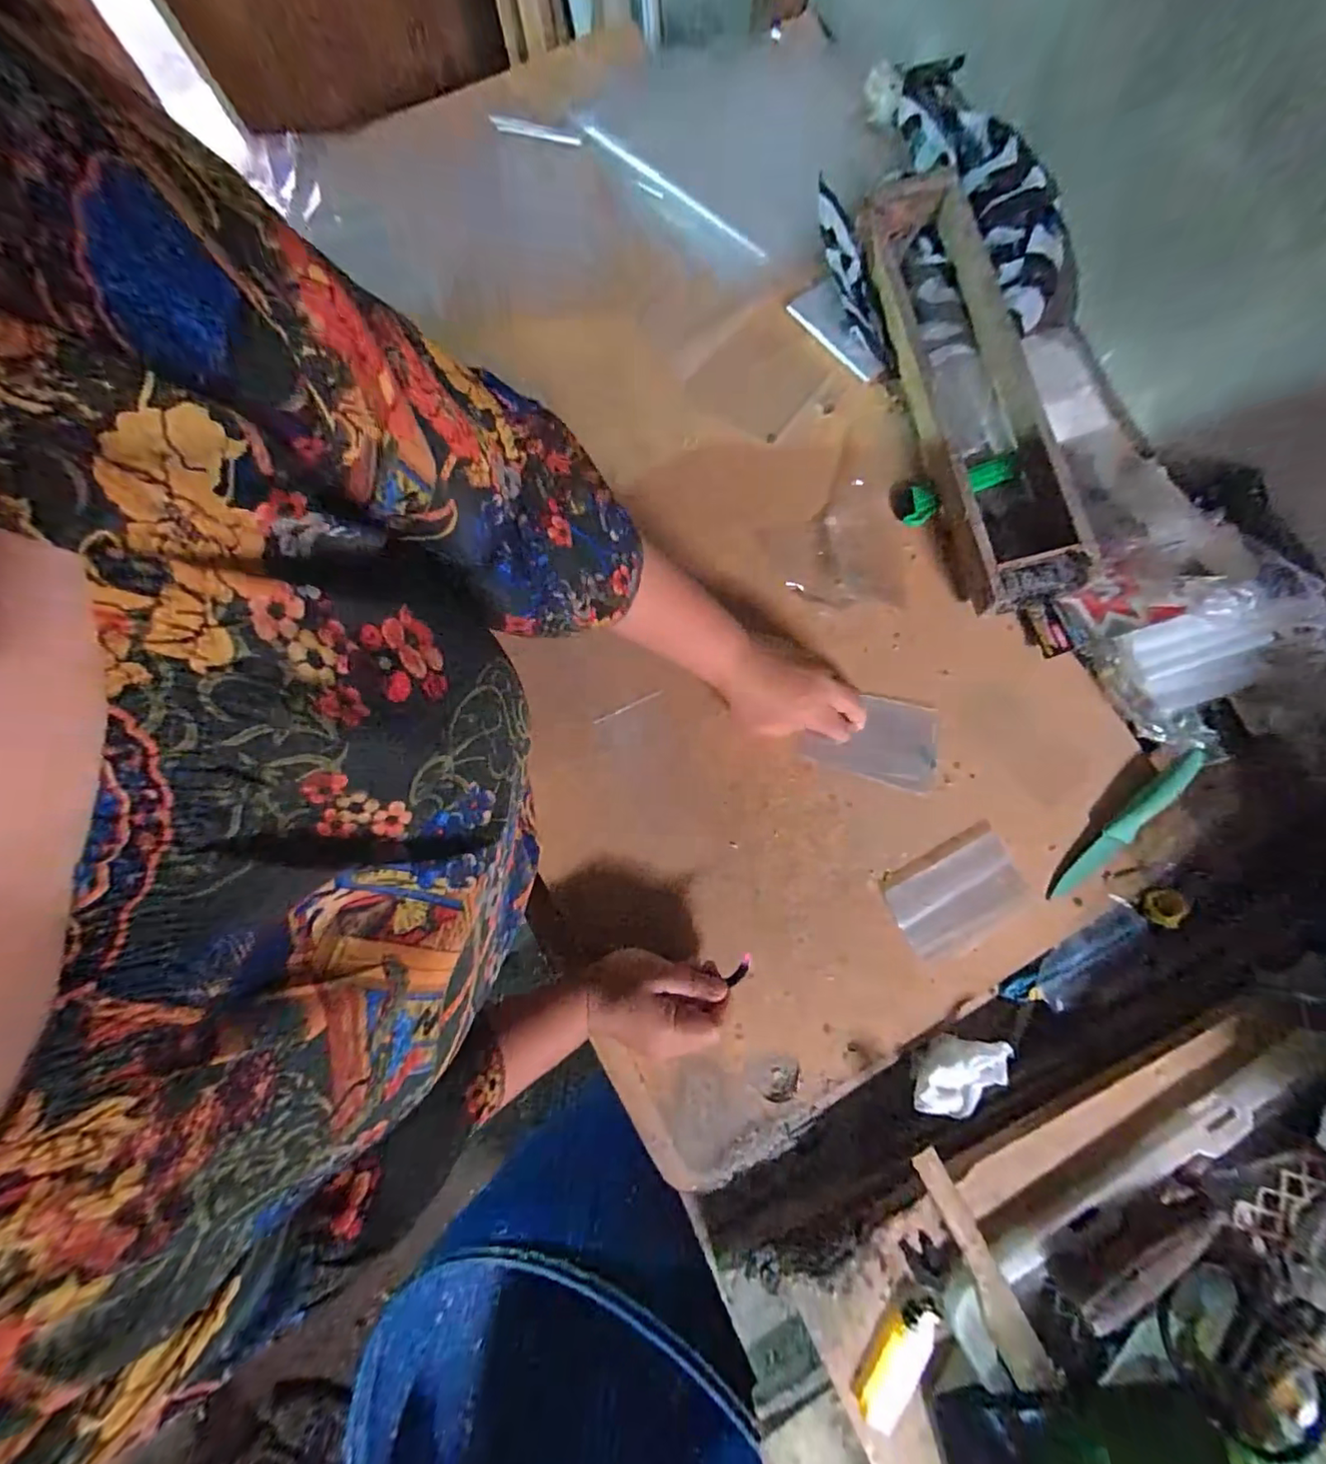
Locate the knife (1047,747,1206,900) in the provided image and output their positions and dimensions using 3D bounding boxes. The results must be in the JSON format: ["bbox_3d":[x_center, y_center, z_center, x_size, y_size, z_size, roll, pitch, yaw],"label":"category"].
[{"bbox_3d":[0.384,0.079,0.462,0.167,0.024,0.019,-42,83,-7],"label":"knife"}]

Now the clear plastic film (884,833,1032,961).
[{"bbox_3d":[0.244,0.137,0.461,0.109,0.004,0.065,-26,81,-5],"label":"clear plastic film"}]

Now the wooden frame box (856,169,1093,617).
[{"bbox_3d":[0.278,-0.323,0.520,0.107,0.054,0.441,-12,80,-3],"label":"wooden frame box"}]

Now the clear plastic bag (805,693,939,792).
[{"bbox_3d":[0.182,0.005,0.486,0.114,0.004,0.074,13,80,-1],"label":"clear plastic bag"}]

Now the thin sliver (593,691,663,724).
[{"bbox_3d":[-0.030,-0.022,0.483,0.064,0.004,0.004,-25,81,-5],"label":"thin sliver"}]

